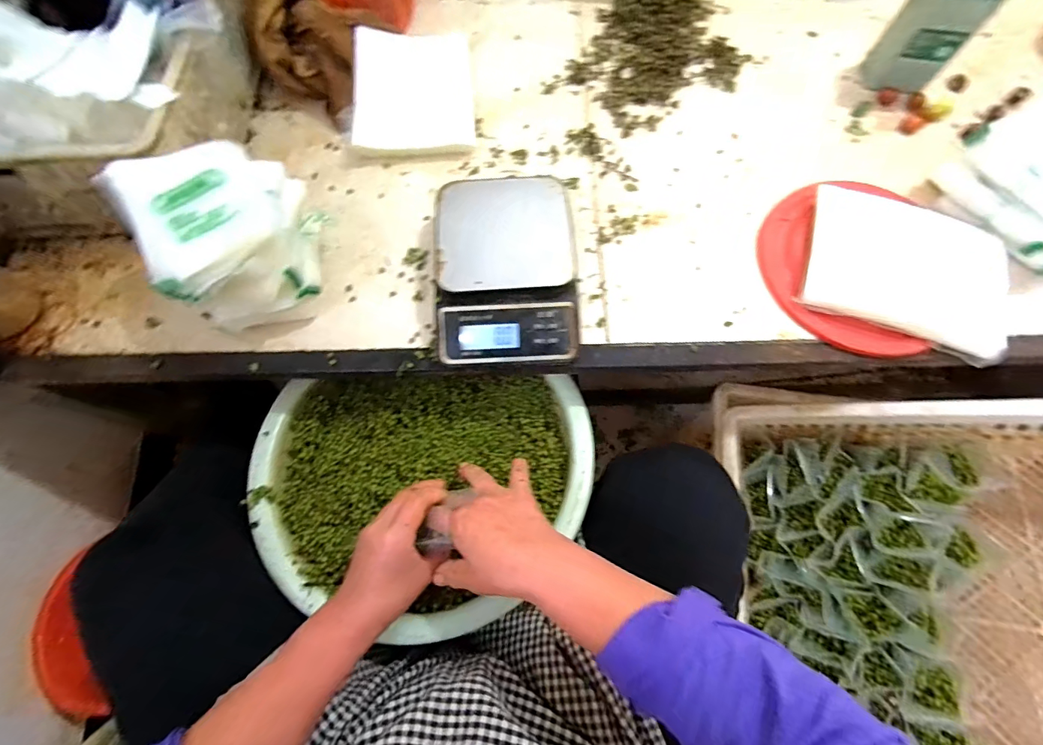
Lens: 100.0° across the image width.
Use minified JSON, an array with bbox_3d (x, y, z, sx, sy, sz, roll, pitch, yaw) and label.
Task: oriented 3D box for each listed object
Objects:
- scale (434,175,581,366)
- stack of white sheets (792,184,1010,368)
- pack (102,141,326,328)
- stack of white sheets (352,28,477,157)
[{"bbox_3d":[-0.019,-0.113,0.484,0.156,0.053,0.213,-3,70,-1],"label":"scale"},{"bbox_3d":[0.427,-0.119,0.489,0.203,0.015,0.169,18,76,8],"label":"stack of white sheets"},{"bbox_3d":[-0.288,-0.141,0.440,0.160,0.102,0.156,-36,74,-12],"label":"pack"},{"bbox_3d":[-0.143,-0.386,0.592,0.150,0.034,0.225,-5,70,-1],"label":"stack of white sheets"}]

